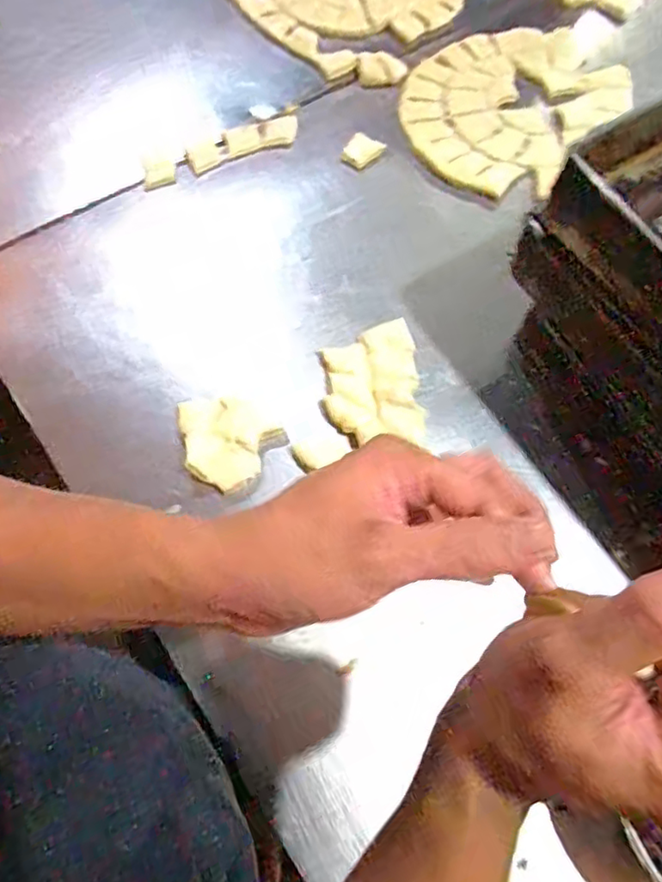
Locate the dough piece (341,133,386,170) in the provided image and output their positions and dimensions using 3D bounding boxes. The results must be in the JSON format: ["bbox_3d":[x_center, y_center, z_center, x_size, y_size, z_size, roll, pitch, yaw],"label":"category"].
[{"bbox_3d":[0.038,-0.348,0.718,0.037,0.008,0.047,29,68,9],"label":"dough piece"}]

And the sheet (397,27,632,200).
[{"bbox_3d":[0.232,-0.440,0.761,0.235,0.015,0.319,39,70,13],"label":"sheet"}]

